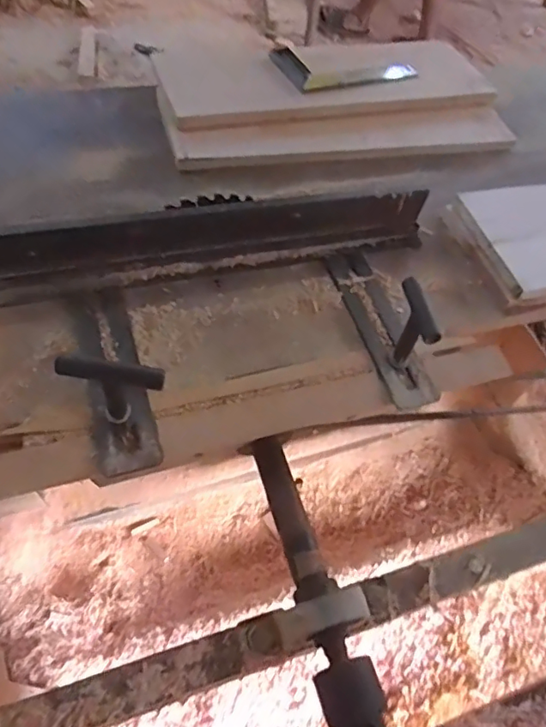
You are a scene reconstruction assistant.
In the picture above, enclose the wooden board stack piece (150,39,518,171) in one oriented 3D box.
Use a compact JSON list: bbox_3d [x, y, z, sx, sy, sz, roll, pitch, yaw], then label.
[{"bbox_3d":[0.101,-0.481,0.943,0.583,0.051,0.305,-10,61,-10],"label":"wooden board stack piece"}]

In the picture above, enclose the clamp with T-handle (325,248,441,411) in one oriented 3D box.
[{"bbox_3d":[0.145,-0.079,0.674,0.070,0.103,0.252,-12,60,-15],"label":"clamp with T-handle"}]

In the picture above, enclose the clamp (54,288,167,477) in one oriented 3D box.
[{"bbox_3d":[-0.179,-0.020,0.574,0.089,0.125,0.242,-19,62,-19],"label":"clamp"}]

